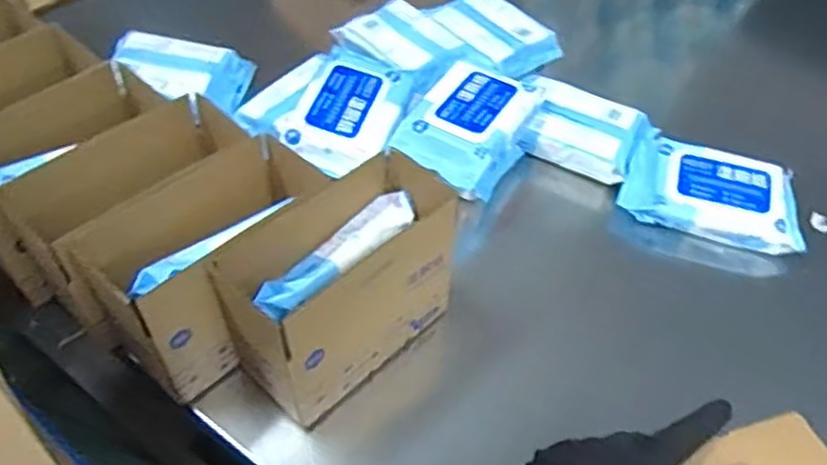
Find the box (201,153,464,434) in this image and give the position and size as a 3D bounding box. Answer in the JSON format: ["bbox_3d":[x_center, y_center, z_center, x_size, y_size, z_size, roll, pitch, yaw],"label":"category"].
[{"bbox_3d":[-0.055,0.043,0.574,0.180,0.135,0.090,-37,61,-28],"label":"box"}]

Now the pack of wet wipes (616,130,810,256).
[{"bbox_3d":[0.308,-0.042,0.720,0.175,0.032,0.110,20,52,13],"label":"pack of wet wipes"}]

